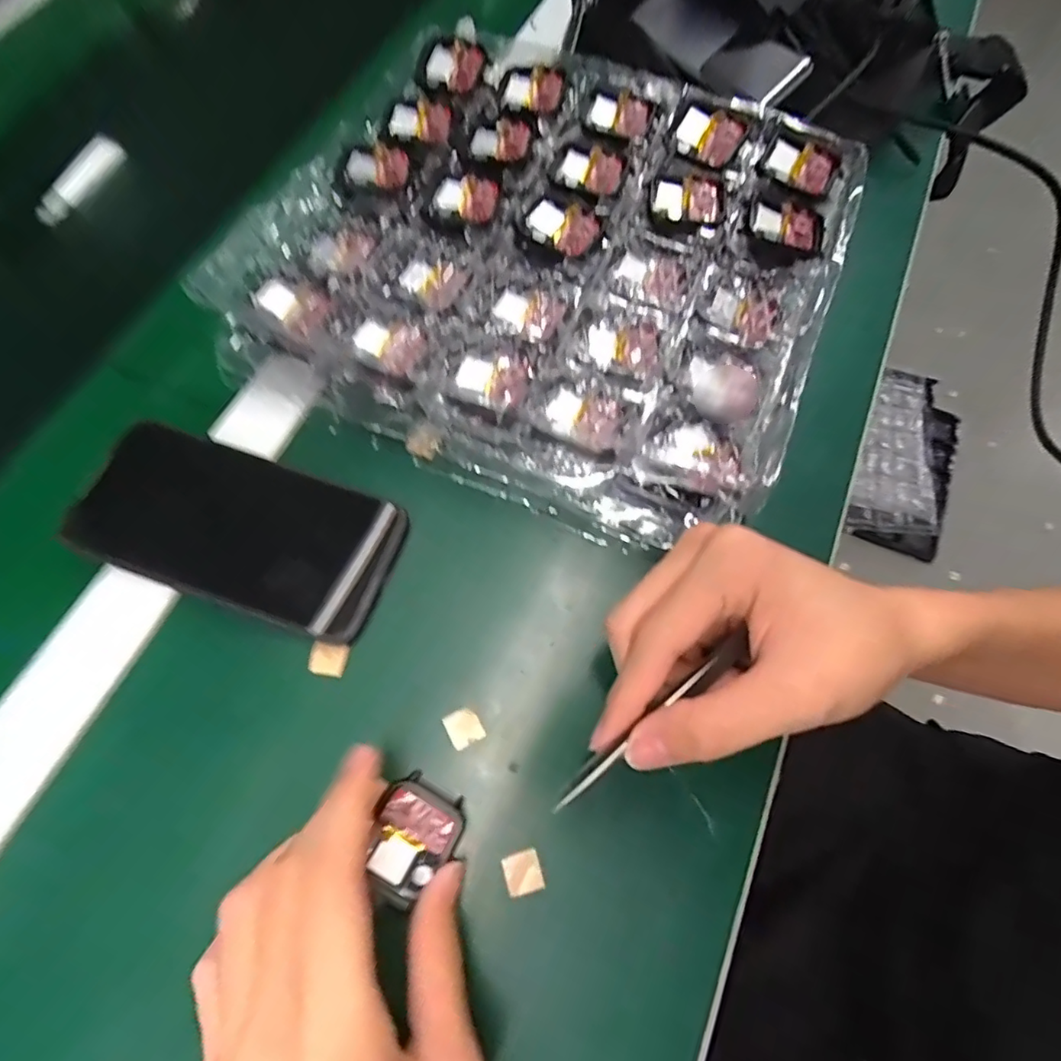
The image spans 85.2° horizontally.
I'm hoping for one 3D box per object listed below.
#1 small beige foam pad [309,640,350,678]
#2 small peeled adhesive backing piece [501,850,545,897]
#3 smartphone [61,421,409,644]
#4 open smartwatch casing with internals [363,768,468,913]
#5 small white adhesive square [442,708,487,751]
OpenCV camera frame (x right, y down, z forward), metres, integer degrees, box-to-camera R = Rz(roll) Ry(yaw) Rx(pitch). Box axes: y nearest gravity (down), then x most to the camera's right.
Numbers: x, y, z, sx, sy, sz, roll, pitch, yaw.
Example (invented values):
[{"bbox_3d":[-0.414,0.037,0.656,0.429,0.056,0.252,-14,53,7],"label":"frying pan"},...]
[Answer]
[{"bbox_3d":[-0.098,0.062,0.277,0.018,0.004,0.015,9,68,4],"label":"small beige foam pad"},{"bbox_3d":[-0.003,0.146,0.246,0.015,0.004,0.015,-16,68,-6],"label":"small peeled adhesive backing piece"},{"bbox_3d":[-0.148,-0.004,0.287,0.154,0.017,0.075,18,71,5],"label":"smartphone"},{"bbox_3d":[-0.051,0.130,0.244,0.036,0.007,0.045,29,73,9],"label":"open smartwatch casing with internals"},{"bbox_3d":[-0.031,0.091,0.267,0.015,0.004,0.016,-27,70,-10],"label":"small white adhesive square"}]

